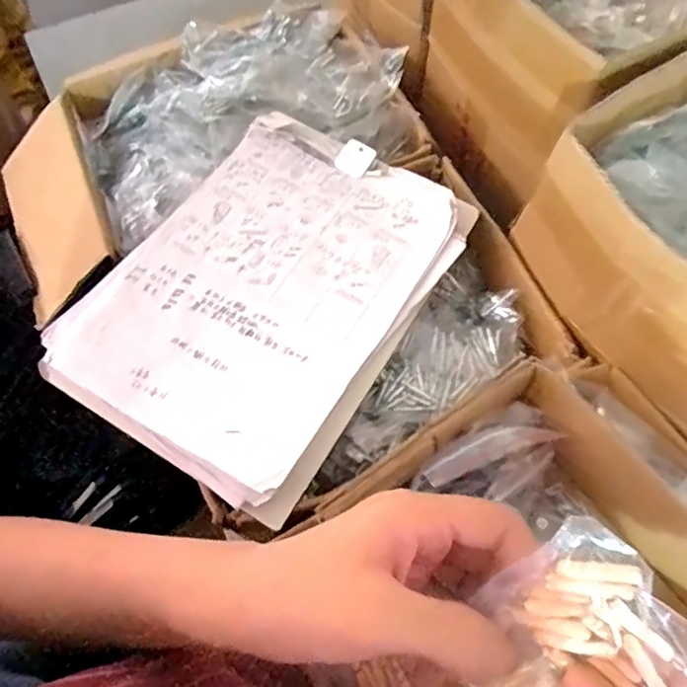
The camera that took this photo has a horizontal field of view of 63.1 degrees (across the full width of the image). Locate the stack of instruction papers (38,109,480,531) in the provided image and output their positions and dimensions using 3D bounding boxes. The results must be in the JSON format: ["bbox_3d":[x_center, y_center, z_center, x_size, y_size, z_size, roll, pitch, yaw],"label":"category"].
[{"bbox_3d":[-0.063,-0.050,0.459,0.229,0.025,0.310,29,67,15],"label":"stack of instruction papers"}]

